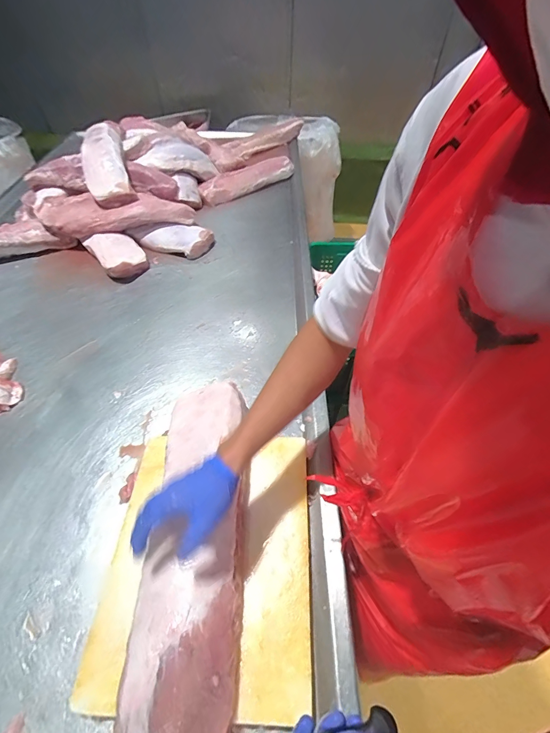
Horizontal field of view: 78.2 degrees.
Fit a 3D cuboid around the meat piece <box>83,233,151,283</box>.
[{"bbox_3d":[-0.492,-0.357,1.057,0.135,0.065,0.235,-30,56,-21],"label":"meat piece"}]

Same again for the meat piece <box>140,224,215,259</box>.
[{"bbox_3d":[-0.325,-0.419,1.109,0.233,0.054,0.125,11,52,10],"label":"meat piece"}]

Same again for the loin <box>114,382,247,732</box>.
[{"bbox_3d":[-0.118,0.234,0.515,0.136,0.068,0.490,-3,53,-1],"label":"loin"}]

